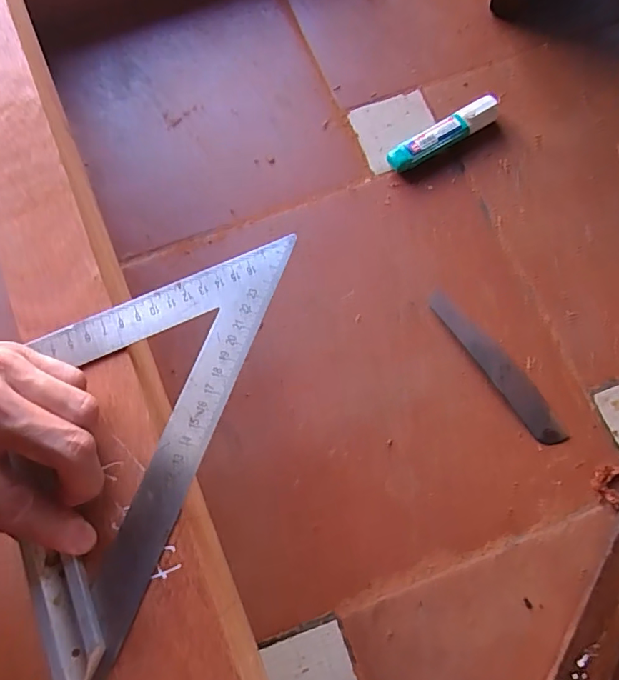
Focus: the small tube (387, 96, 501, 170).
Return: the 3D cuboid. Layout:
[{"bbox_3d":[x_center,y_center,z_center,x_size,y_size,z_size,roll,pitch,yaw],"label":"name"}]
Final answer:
[{"bbox_3d":[0.115,-0.177,0.441,0.105,0.021,0.022,-29,74,-7],"label":"small tube"}]

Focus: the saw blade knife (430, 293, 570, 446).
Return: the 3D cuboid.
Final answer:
[{"bbox_3d":[0.140,0.019,0.386,0.023,0.005,0.138,-33,74,-8],"label":"saw blade knife"}]

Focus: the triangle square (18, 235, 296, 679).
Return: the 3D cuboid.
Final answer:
[{"bbox_3d":[-0.100,0.047,0.273,0.108,0.009,0.245,15,73,7],"label":"triangle square"}]

